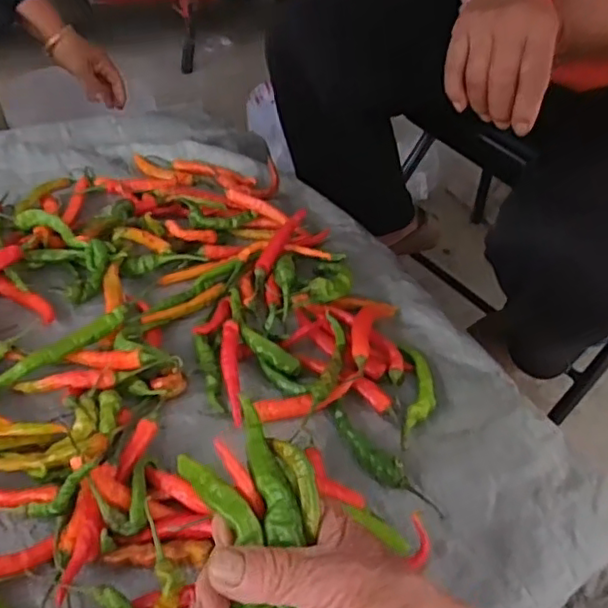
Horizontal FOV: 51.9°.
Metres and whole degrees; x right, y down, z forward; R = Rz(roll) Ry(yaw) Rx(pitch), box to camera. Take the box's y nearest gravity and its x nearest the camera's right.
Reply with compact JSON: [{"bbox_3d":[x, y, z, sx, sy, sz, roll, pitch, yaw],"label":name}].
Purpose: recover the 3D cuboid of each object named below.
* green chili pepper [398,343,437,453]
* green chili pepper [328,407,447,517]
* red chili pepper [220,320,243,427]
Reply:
[{"bbox_3d":[0.096,0.075,0.526,0.029,0.012,0.115,7,39,2],"label":"green chili pepper"},{"bbox_3d":[0.056,0.114,0.470,0.024,0.020,0.116,-23,47,-30],"label":"green chili pepper"},{"bbox_3d":[-0.060,0.054,0.519,0.016,0.009,0.099,-3,54,-10],"label":"red chili pepper"}]

